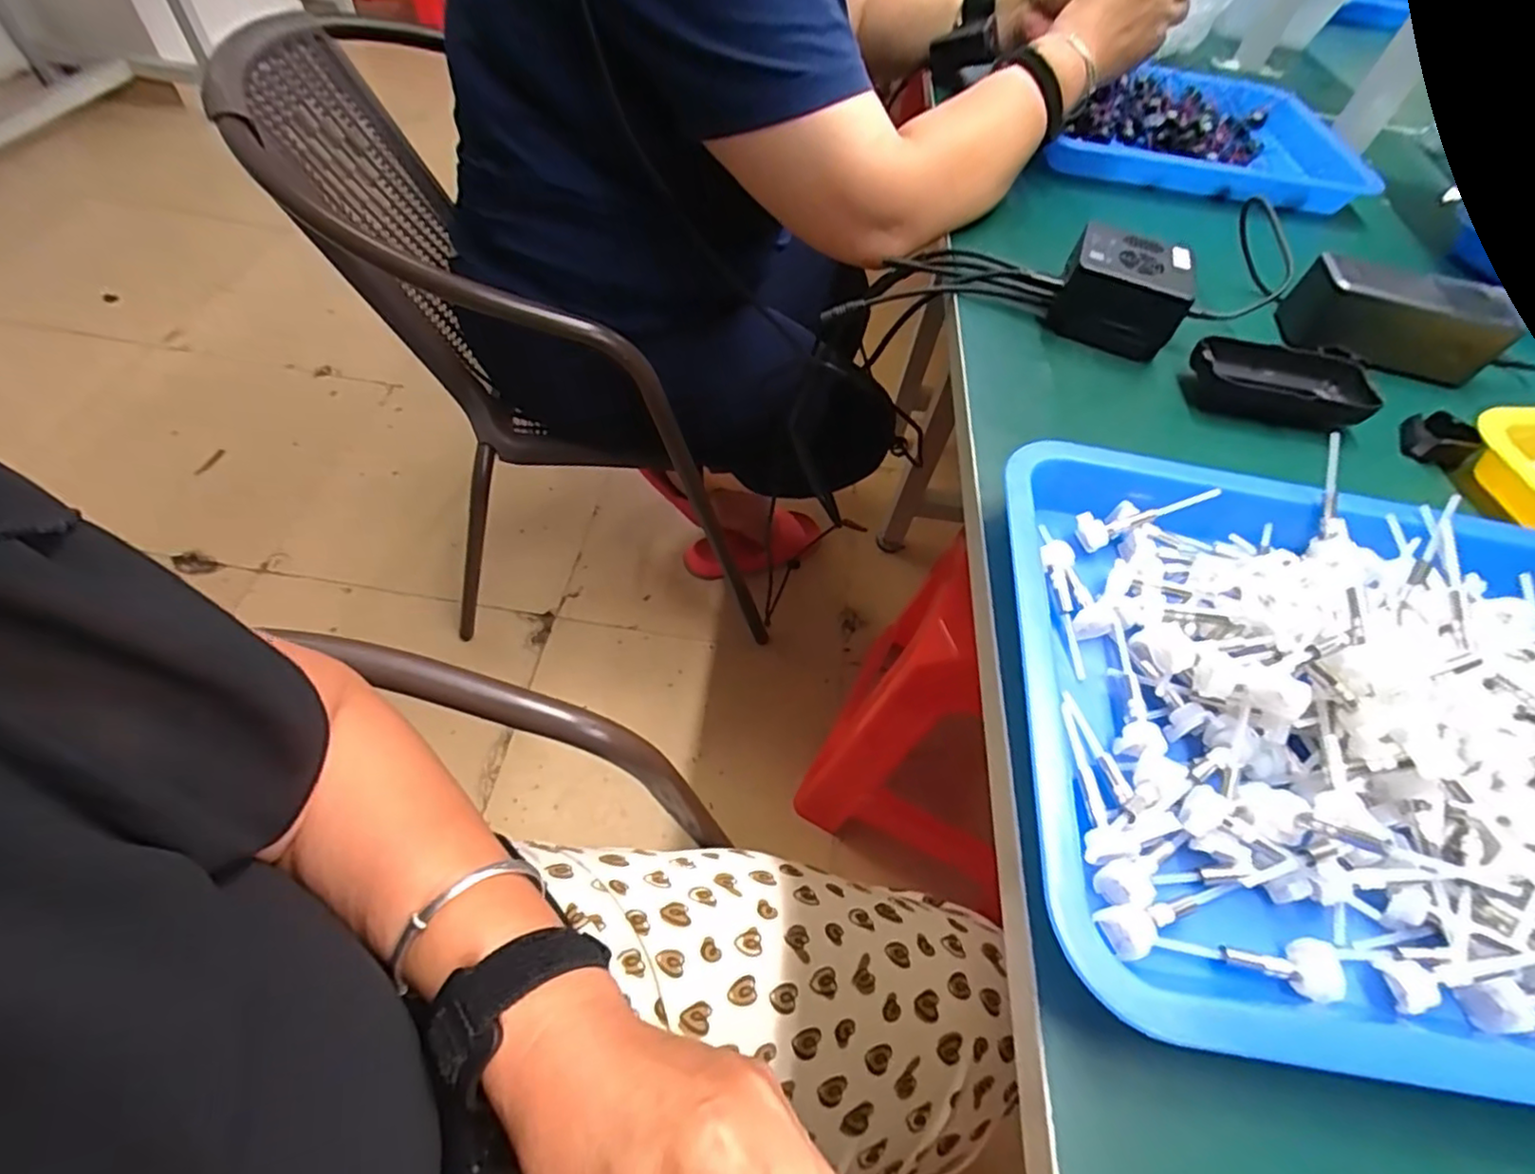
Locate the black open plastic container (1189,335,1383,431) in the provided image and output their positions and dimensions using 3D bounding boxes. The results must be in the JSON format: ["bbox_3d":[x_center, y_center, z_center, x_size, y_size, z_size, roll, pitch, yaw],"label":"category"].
[{"bbox_3d":[0.335,-0.135,0.430,0.116,0.023,0.058,6,55,-3],"label":"black open plastic container"}]

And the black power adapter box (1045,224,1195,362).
[{"bbox_3d":[0.242,-0.203,0.453,0.082,0.051,0.067,25,56,10],"label":"black power adapter box"}]

